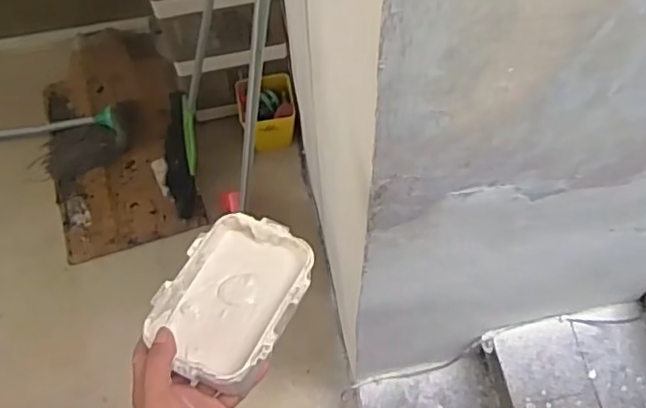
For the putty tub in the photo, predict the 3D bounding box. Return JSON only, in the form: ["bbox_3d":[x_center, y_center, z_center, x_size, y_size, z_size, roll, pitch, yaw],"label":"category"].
[{"bbox_3d":[-0.074,0.075,0.521,0.103,0.038,0.140,23,68,14],"label":"putty tub"}]

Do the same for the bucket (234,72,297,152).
[{"bbox_3d":[-0.146,-0.239,1.701,0.145,0.167,0.144,-8,64,-1],"label":"bucket"}]

